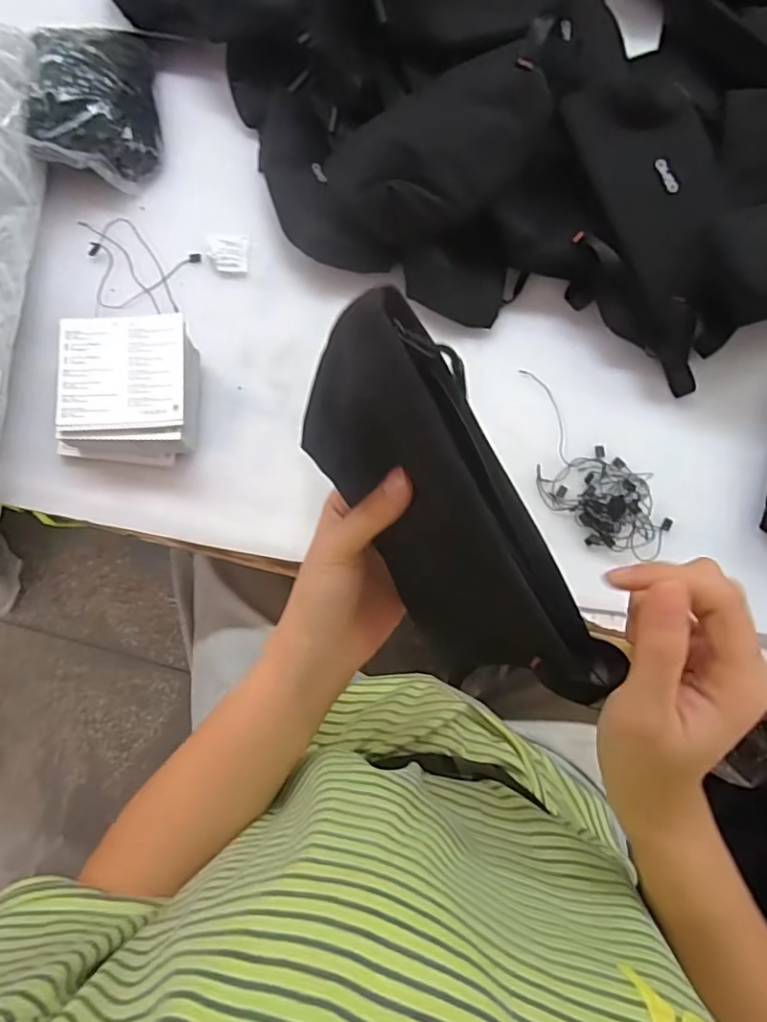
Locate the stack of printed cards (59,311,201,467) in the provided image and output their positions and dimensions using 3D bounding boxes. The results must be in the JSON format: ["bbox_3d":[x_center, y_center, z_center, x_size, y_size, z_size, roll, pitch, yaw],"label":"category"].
[{"bbox_3d":[-0.214,-0.100,0.482,0.116,0.053,0.111,-3,81,0],"label":"stack of printed cards"}]

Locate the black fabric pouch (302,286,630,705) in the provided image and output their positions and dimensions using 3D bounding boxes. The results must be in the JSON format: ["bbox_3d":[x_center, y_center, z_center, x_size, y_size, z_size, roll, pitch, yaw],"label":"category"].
[{"bbox_3d":[0.026,0.008,0.265,0.082,0.023,0.195,-24,107,38],"label":"black fabric pouch"}]

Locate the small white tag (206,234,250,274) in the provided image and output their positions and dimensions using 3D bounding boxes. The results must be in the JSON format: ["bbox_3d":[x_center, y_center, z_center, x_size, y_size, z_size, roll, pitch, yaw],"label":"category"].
[{"bbox_3d":[-0.143,-0.238,0.529,0.036,0.004,0.036,1,81,1],"label":"small white tag"}]

